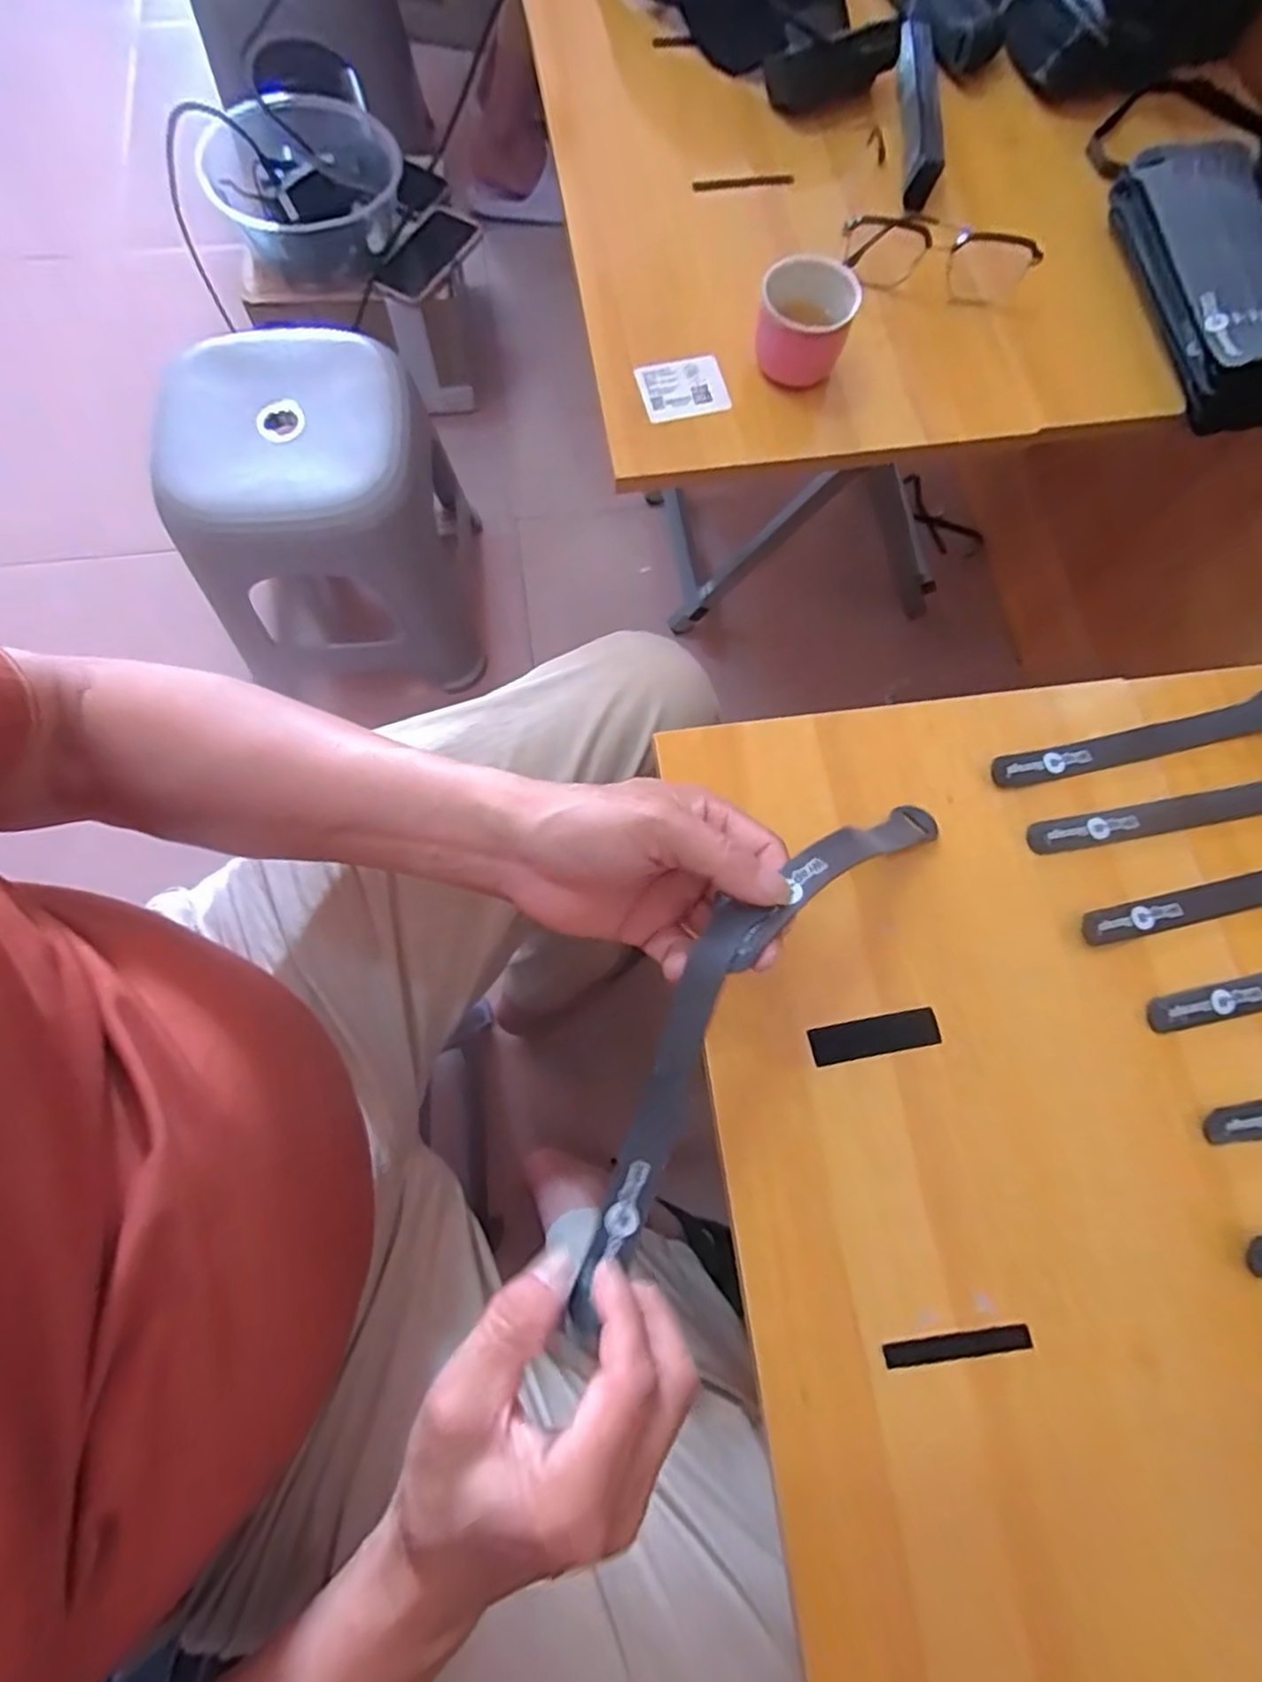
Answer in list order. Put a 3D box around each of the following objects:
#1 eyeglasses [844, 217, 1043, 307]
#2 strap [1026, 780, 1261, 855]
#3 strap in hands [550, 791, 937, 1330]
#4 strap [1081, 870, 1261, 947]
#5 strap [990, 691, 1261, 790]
[{"bbox_3d":[0.219,-0.418,0.505,0.136,0.046,0.034,12,74,2],"label":"eyeglasses"},{"bbox_3d":[0.327,-0.017,0.413,0.196,0.005,0.025,-12,75,-4],"label":"strap"},{"bbox_3d":[0.054,0.073,0.328,0.064,0.089,0.302,35,75,11],"label":"strap in hands"},{"bbox_3d":[0.345,0.030,0.396,0.192,0.010,0.025,-14,74,-4],"label":"strap"},{"bbox_3d":[0.310,-0.061,0.423,0.196,0.009,0.022,-13,80,-5],"label":"strap"}]

